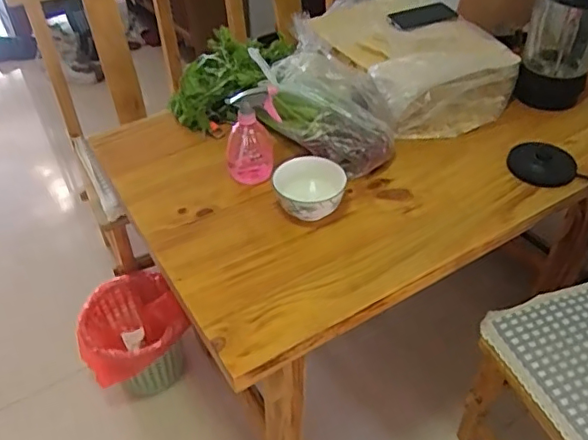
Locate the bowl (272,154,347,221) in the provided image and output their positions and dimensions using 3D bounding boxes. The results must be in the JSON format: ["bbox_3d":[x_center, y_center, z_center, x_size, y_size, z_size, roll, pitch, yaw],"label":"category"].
[{"bbox_3d":[0.028,-0.049,0.983,0.115,0.083,0.116,-1,43,1],"label":"bowl"}]

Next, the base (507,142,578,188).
[{"bbox_3d":[0.480,-0.111,1.087,0.122,0.030,0.111,-1,43,1],"label":"base"}]

